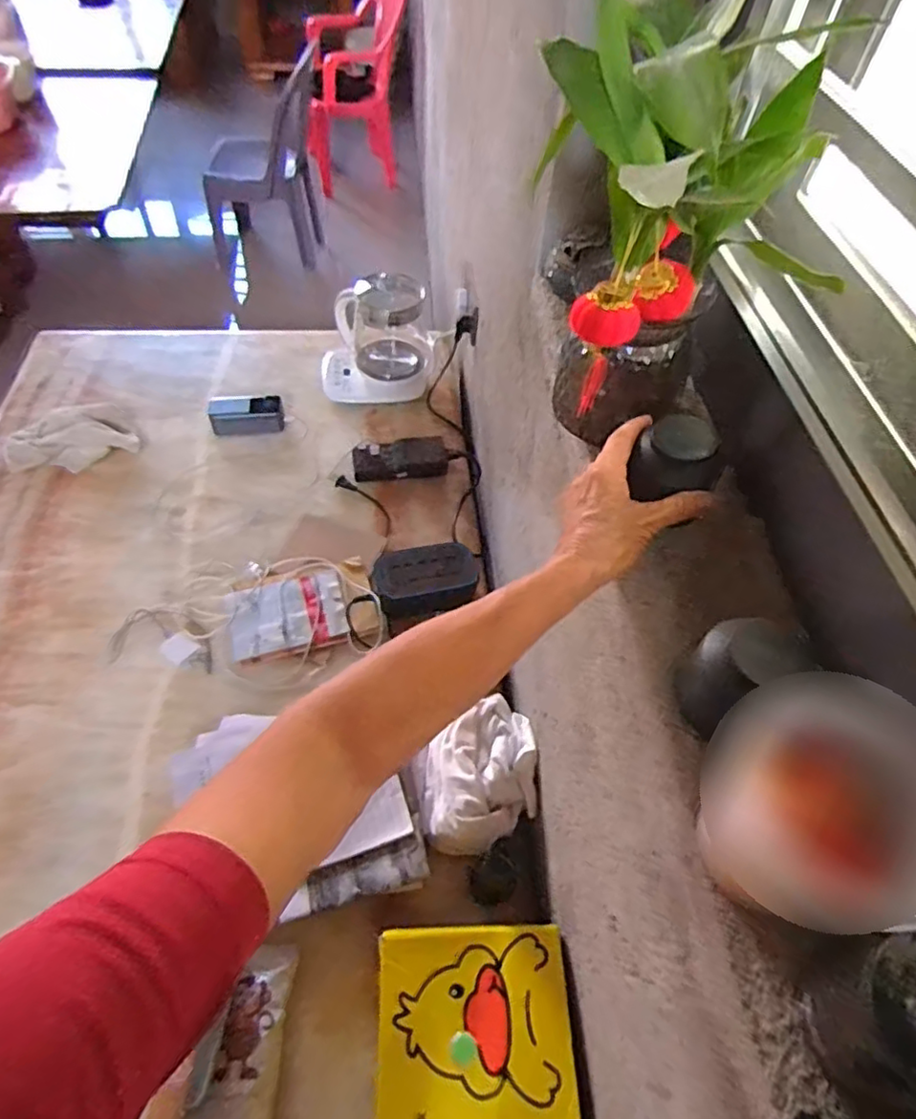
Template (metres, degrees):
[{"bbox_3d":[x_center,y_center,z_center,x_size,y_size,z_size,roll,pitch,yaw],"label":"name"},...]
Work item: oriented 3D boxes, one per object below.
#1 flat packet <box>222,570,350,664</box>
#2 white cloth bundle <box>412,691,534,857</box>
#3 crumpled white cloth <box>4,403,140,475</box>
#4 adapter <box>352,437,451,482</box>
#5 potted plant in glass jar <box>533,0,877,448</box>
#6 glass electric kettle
[{"bbox_3d":[-0.256,0.083,0.951,0.167,0.015,0.125,-11,56,-12],"label":"flat packet"},{"bbox_3d":[0.025,0.266,0.782,0.162,0.070,0.154,-20,58,-18],"label":"white cloth bundle"},{"bbox_3d":[-0.684,-0.213,1.117,0.214,0.037,0.128,-18,57,-16],"label":"crumpled white cloth"},{"bbox_3d":[-0.100,-0.178,1.133,0.180,0.043,0.061,-5,55,-7],"label":"adapter"},{"bbox_3d":[0.129,-0.222,0.443,0.156,0.265,0.167,5,54,0],"label":"potted plant in glass jar"},{"bbox_3d":[-0.146,-0.443,1.218,0.249,0.198,0.176,-5,55,-8],"label":"glass electric kettle"}]

